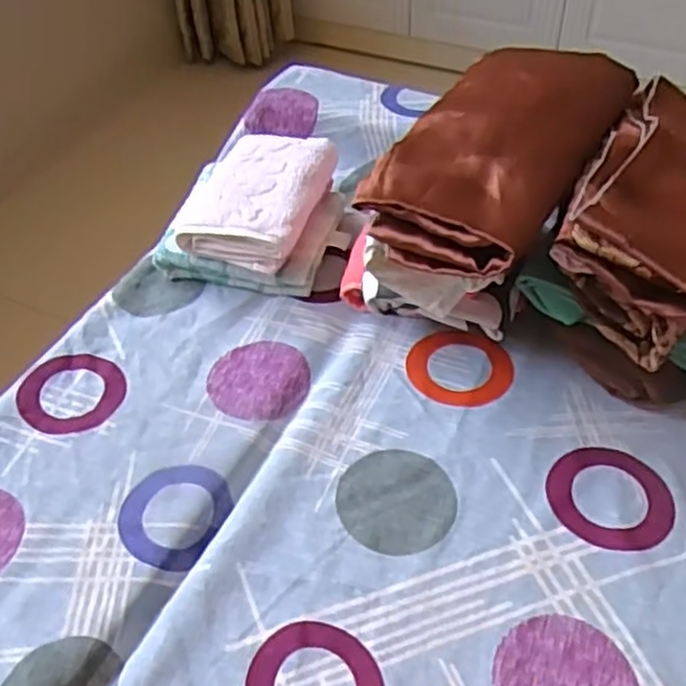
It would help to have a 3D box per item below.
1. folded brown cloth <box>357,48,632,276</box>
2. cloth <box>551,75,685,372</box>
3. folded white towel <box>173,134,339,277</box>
[{"bbox_3d":[0.140,-0.176,0.633,0.147,0.055,0.279,25,54,23],"label":"folded brown cloth"},{"bbox_3d":[0.285,-0.115,0.622,0.143,0.123,0.258,22,53,21],"label":"cloth"},{"bbox_3d":[-0.094,-0.152,0.779,0.139,0.058,0.167,14,50,15],"label":"folded white towel"}]

